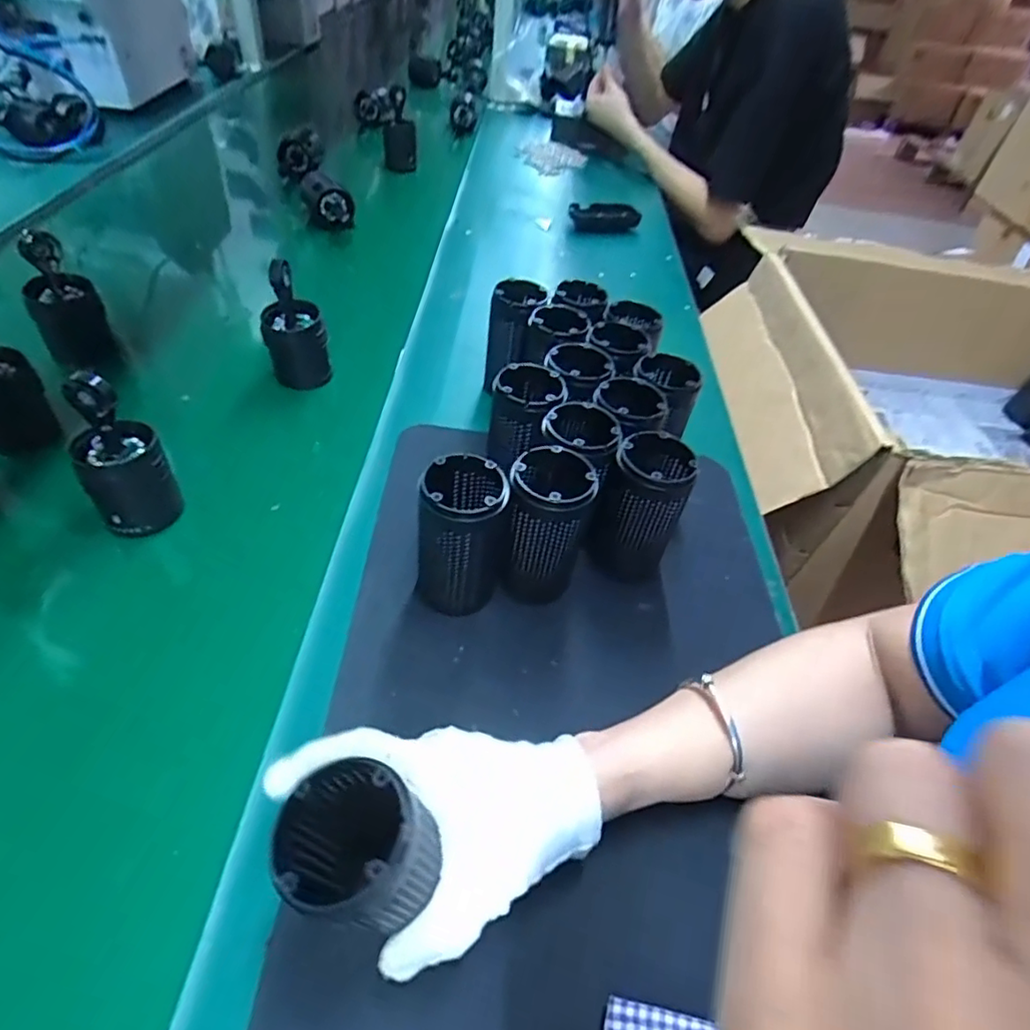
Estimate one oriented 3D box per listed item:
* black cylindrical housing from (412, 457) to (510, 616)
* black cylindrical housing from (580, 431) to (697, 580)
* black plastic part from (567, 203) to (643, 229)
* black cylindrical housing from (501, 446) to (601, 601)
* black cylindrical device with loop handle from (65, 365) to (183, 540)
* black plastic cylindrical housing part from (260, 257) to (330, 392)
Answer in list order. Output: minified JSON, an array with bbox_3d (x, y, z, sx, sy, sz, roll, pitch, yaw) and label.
[{"bbox_3d":[-0.036,0.019,0.388,0.052,0.106,0.063,9,46,0],"label":"black cylindrical housing"},{"bbox_3d":[0.086,0.000,0.420,0.054,0.109,0.058,4,46,-5],"label":"black cylindrical housing"},{"bbox_3d":[0.141,-0.458,0.921,0.120,0.031,0.046,-17,52,-23],"label":"black plastic part"},{"bbox_3d":[0.020,0.012,0.401,0.052,0.105,0.054,4,46,-5],"label":"black cylindrical housing"},{"bbox_3d":[-0.276,-0.042,0.418,0.054,0.109,0.052,-22,54,-26],"label":"black cylindrical device with loop handle"},{"bbox_3d":[-0.207,-0.174,0.560,0.055,0.111,0.045,-13,50,-20],"label":"black plastic cylindrical housing part"}]

